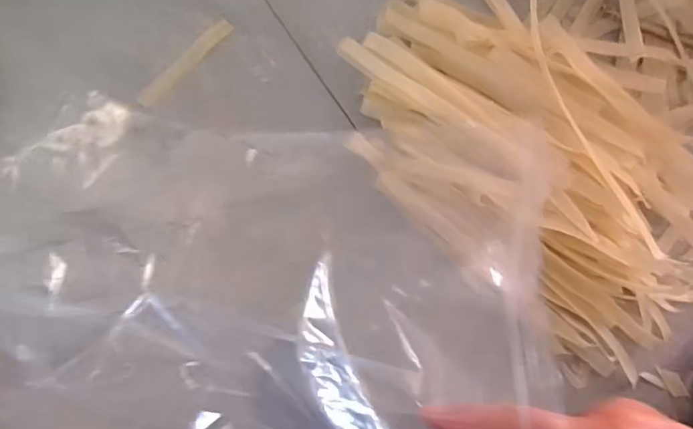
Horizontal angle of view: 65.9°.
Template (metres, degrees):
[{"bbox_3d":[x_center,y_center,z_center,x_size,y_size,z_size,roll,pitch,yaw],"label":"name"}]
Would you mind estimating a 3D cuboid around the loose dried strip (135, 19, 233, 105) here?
[{"bbox_3d":[-0.178,-0.168,0.593,0.019,0.007,0.136,38,72,1],"label":"loose dried strip"}]

